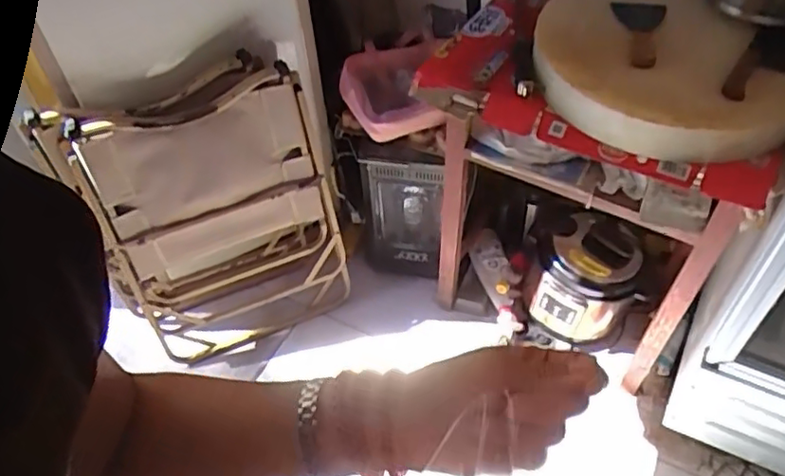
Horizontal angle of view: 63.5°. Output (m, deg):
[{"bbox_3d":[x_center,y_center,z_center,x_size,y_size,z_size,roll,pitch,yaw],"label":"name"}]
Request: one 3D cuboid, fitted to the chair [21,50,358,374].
[{"bbox_3d":[-0.401,-0.037,1.493,0.503,0.591,0.299,-28,53,-19],"label":"chair"}]

